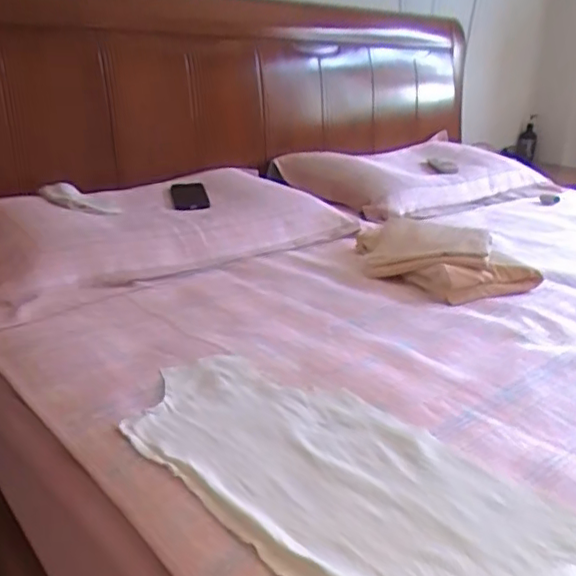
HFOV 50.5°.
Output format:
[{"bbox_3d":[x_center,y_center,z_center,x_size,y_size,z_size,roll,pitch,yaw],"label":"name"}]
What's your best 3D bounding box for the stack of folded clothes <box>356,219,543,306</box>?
[{"bbox_3d":[0.252,-0.066,1.095,0.229,0.068,0.313,-8,22,-24],"label":"stack of folded clothes"}]

